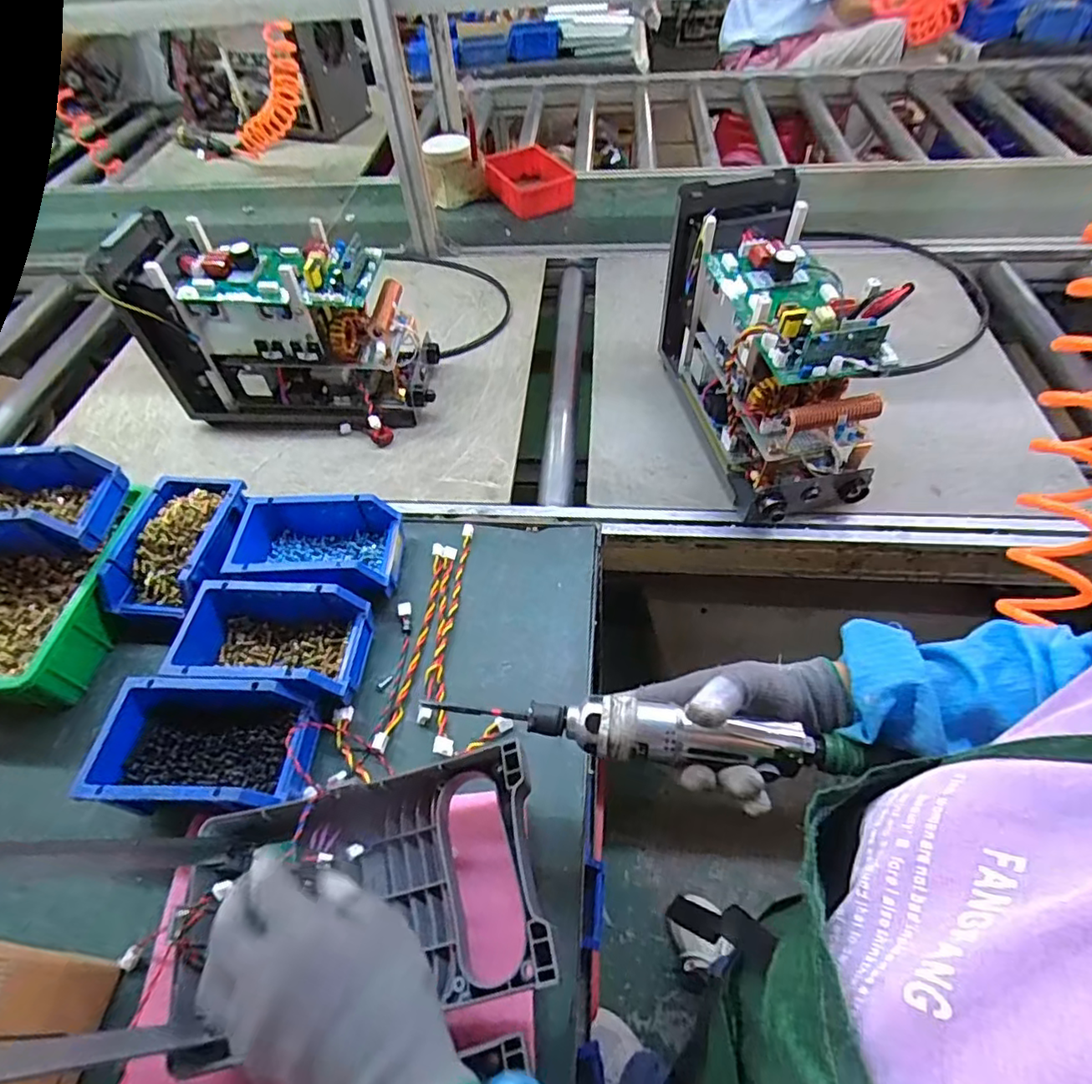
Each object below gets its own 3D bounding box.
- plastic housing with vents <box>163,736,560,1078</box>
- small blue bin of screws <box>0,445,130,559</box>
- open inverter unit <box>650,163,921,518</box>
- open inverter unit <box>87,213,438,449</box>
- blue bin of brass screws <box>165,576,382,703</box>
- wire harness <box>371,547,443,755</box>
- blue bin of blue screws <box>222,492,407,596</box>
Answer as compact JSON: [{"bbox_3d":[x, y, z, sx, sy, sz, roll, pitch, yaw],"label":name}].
[{"bbox_3d":[-0.131,0.255,0.421,0.254,0.062,0.161,-11,53,-5],"label":"plastic housing with vents"},{"bbox_3d":[-0.545,-0.039,0.601,0.164,0.069,0.100,-3,53,2],"label":"small blue bin of screws"},{"bbox_3d":[0.269,-0.233,0.696,0.158,0.222,0.340,-10,53,-3],"label":"open inverter unit"},{"bbox_3d":[-0.343,-0.283,0.782,0.342,0.223,0.171,6,54,8],"label":"open inverter unit"},{"bbox_3d":[-0.266,0.097,0.561,0.169,0.066,0.100,1,53,5],"label":"blue bin of brass screws"},{"bbox_3d":[-0.135,0.100,0.601,0.018,0.014,0.233,4,54,7],"label":"wire harness"},{"bbox_3d":[-0.249,0.007,0.625,0.174,0.061,0.115,2,53,5],"label":"blue bin of blue screws"}]

